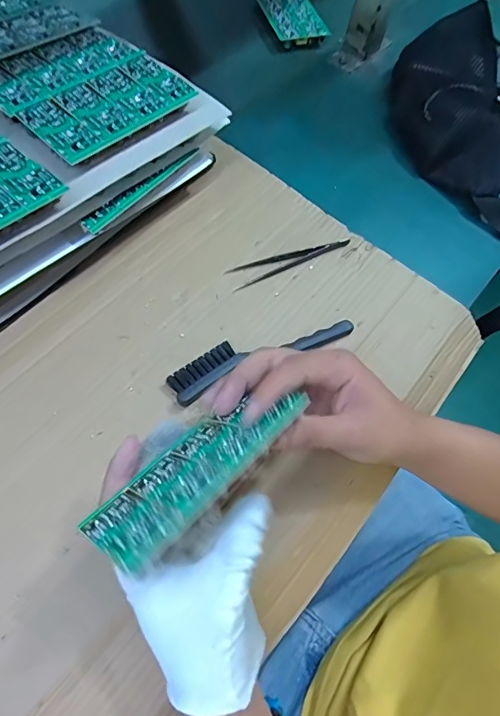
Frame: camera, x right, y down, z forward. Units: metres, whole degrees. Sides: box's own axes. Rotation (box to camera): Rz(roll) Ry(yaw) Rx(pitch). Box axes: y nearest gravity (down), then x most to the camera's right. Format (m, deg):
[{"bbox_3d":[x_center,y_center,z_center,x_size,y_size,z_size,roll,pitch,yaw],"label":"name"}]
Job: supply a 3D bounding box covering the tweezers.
[{"bbox_3d":[0.040,-0.099,0.430,0.129,0.007,0.023,-21,68,-15],"label":"tweezers"}]

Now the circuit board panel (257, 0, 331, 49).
[{"bbox_3d":[0.054,-0.476,0.601,0.067,0.014,0.131,-17,67,-14],"label":"circuit board panel"}]

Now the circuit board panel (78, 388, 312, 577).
[{"bbox_3d":[-0.032,0.064,0.260,0.130,0.068,0.009,-39,117,-33],"label":"circuit board panel"}]

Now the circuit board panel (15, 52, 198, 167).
[{"bbox_3d":[-0.115,-0.212,0.365,0.063,0.014,0.134,39,67,13],"label":"circuit board panel"}]

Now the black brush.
[{"bbox_3d":[0.011,-0.008,0.380,0.167,0.011,0.037,-24,69,-16],"label":"black brush"}]

